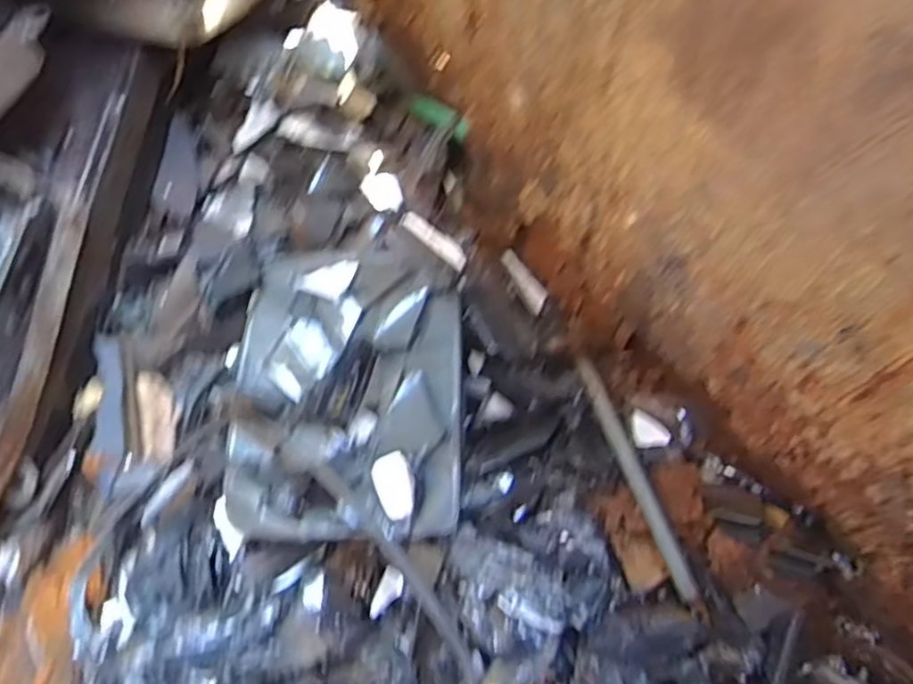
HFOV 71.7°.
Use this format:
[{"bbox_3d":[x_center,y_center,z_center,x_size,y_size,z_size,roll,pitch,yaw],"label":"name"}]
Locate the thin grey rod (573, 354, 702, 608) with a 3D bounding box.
[{"bbox_3d":[0.170,0.122,0.599,0.017,0.010,0.240,-17,65,-8],"label":"thin grey rod"}]

